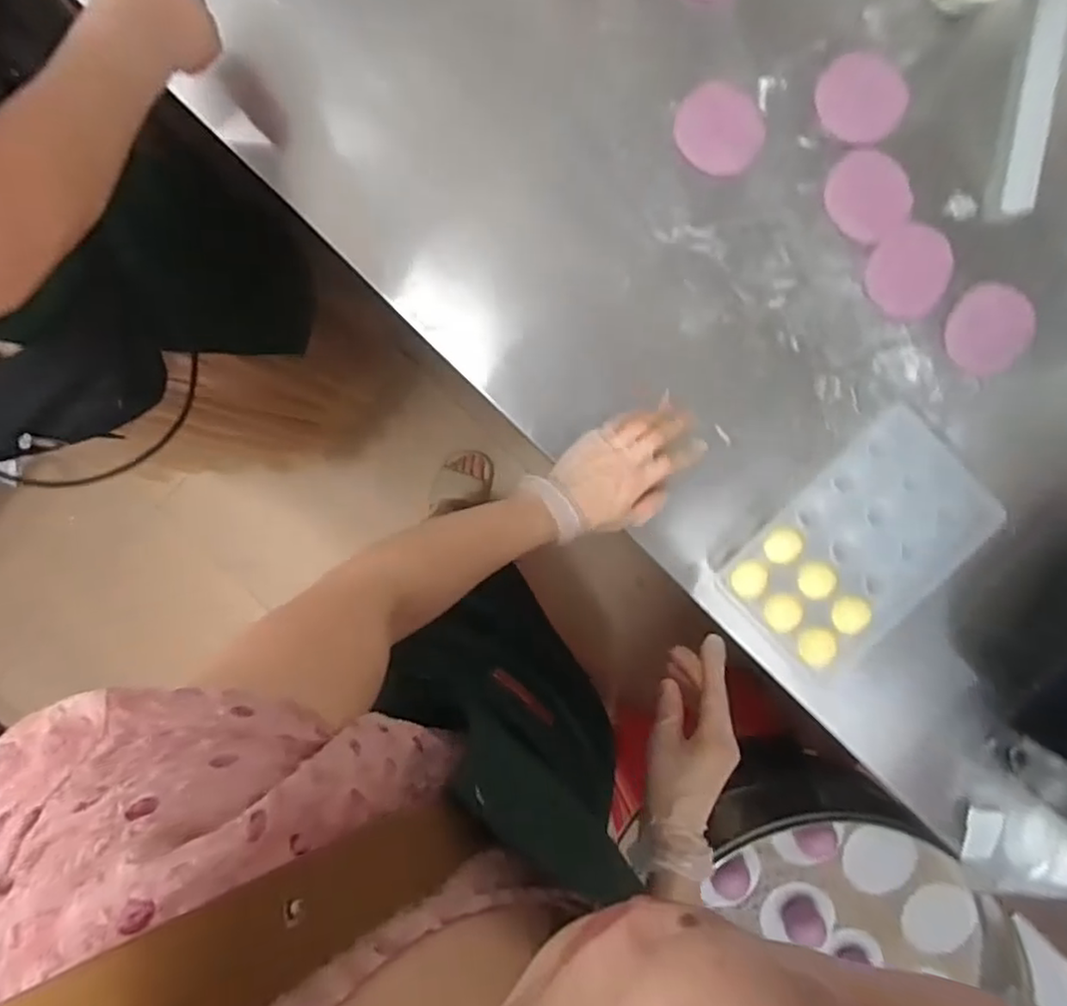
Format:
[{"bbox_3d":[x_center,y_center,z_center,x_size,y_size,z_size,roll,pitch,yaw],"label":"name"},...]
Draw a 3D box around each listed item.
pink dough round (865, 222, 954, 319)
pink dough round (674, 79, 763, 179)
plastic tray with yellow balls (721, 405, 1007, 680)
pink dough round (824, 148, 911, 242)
[{"bbox_3d":[0.355,-0.218,0.638,0.076,0.015,0.077,0,94,-1],"label":"pink dough round"},{"bbox_3d":[0.173,-0.348,0.630,0.080,0.007,0.077,0,94,-1],"label":"pink dough round"},{"bbox_3d":[0.314,0.042,0.647,0.236,0.033,0.149,-45,93,2],"label":"plastic tray with yellow balls"},{"bbox_3d":[0.315,-0.290,0.635,0.071,0.012,0.078,0,94,-1],"label":"pink dough round"}]

